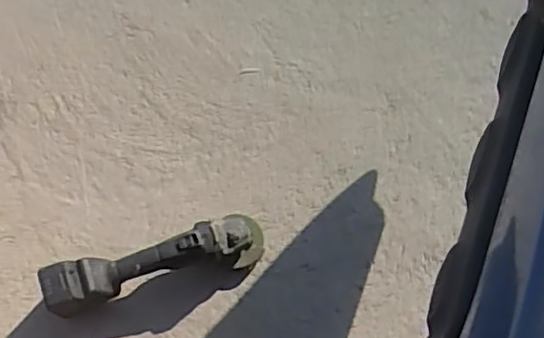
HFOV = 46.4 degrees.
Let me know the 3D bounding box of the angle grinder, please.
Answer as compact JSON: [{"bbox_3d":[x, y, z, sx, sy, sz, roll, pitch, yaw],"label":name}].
[{"bbox_3d":[-0.203,0.161,1.130,0.382,0.114,0.103,-14,70,-7],"label":"angle grinder"}]

